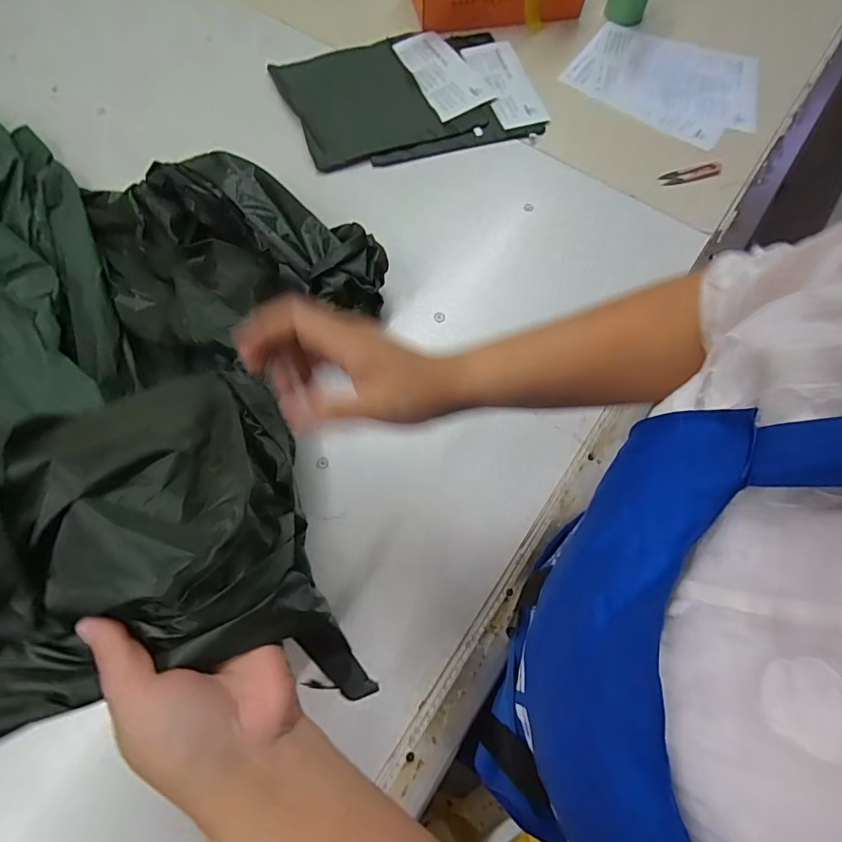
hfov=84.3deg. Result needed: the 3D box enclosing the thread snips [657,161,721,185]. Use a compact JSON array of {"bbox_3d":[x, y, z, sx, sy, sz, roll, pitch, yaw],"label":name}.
[{"bbox_3d":[0.429,-0.393,0.740,0.114,0.009,0.024,-15,70,-8],"label":"thread snips"}]

